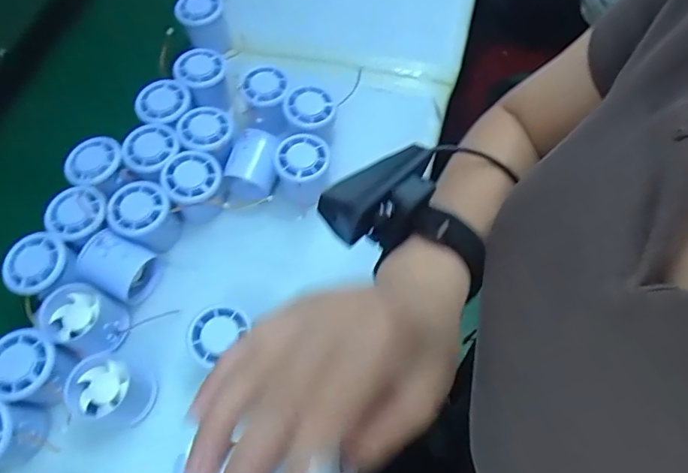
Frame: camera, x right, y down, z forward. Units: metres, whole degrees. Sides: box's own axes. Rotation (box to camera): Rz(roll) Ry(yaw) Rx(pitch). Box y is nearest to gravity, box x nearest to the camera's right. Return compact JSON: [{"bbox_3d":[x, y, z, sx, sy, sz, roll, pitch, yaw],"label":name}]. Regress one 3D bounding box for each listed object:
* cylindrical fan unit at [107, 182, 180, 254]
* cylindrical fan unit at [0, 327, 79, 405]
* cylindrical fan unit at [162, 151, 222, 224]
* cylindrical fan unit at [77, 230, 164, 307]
[{"bbox_3d":[-0.194,-0.017,0.469,0.054,0.051,0.051,0,65,0],"label":"cylindrical fan unit"},{"bbox_3d":[-0.266,0.113,0.410,0.056,0.050,0.055,0,65,0],"label":"cylindrical fan unit"},{"bbox_3d":[-0.147,-0.047,0.485,0.054,0.058,0.056,0,65,0],"label":"cylindrical fan unit"},{"bbox_3d":[-0.212,0.030,0.451,0.066,0.048,0.052,24,72,-6],"label":"cylindrical fan unit"}]

